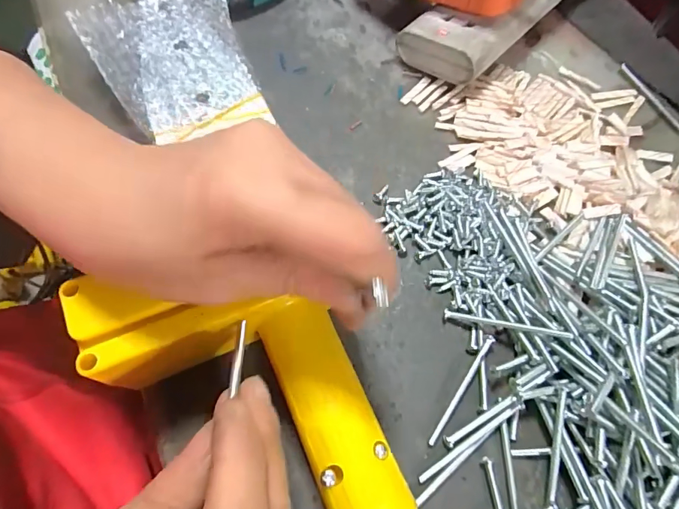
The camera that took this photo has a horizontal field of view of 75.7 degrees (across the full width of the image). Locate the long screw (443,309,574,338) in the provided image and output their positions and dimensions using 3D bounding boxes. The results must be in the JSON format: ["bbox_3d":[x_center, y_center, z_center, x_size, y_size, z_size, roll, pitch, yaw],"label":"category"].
[{"bbox_3d":[0.085,0.036,0.224,0.061,0.006,0.004,7,65,22],"label":"long screw"}]

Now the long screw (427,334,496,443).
[{"bbox_3d":[0.061,0.066,0.217,0.005,0.006,0.062,34,69,13],"label":"long screw"}]

